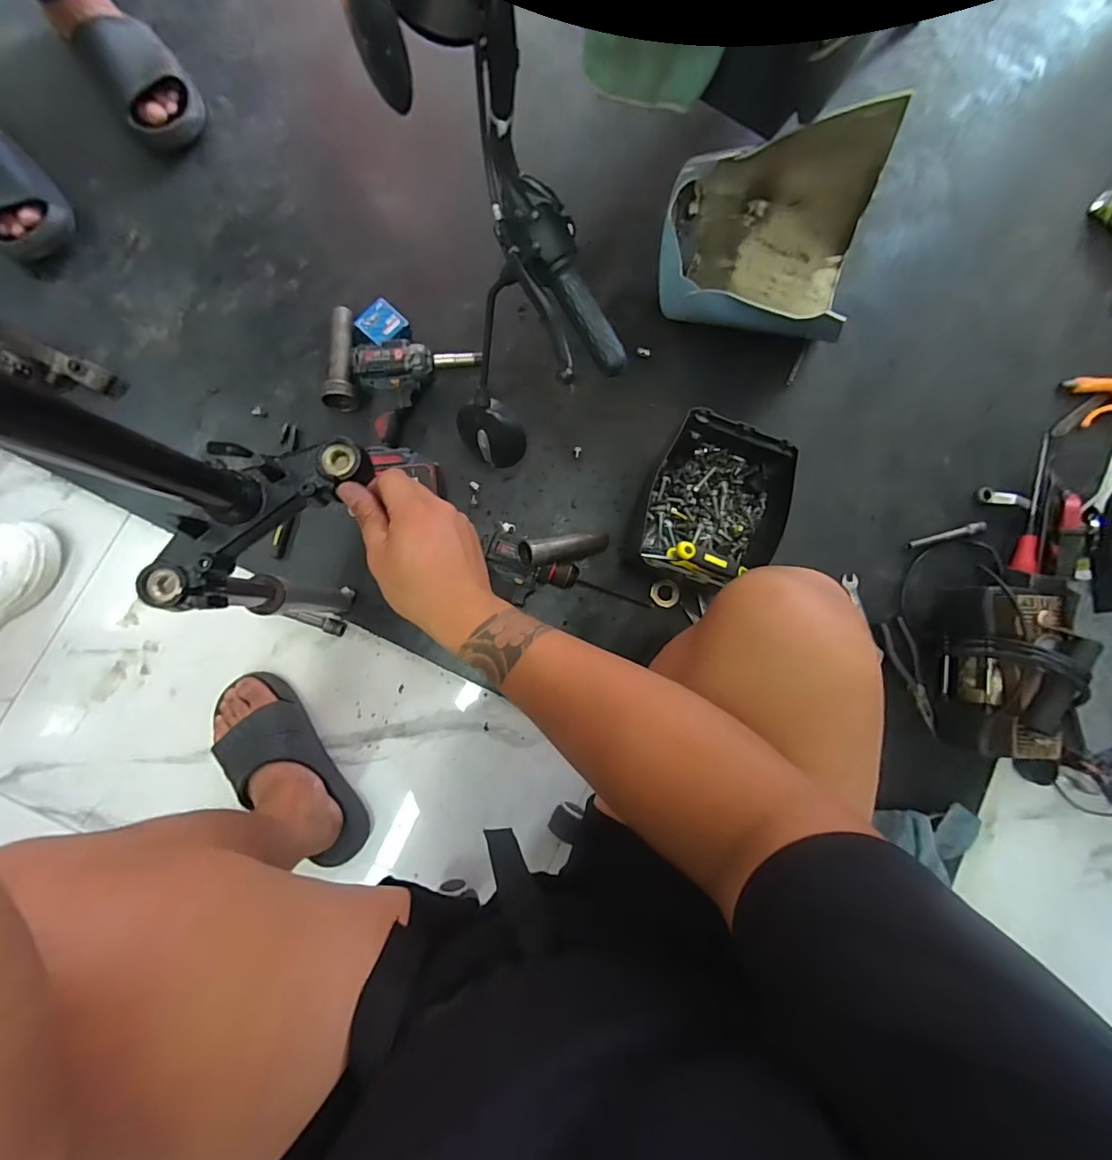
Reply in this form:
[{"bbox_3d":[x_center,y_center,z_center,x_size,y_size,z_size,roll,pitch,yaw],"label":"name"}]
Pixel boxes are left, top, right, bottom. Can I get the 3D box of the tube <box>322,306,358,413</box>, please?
[{"bbox_3d":[-0.326,-0.340,0.756,0.046,0.047,0.159,-2,85,-3],"label":"tube"}]

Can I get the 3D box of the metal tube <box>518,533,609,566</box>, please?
[{"bbox_3d":[0.017,-0.048,0.716,0.142,0.031,0.036,-13,85,-34],"label":"metal tube"}]

